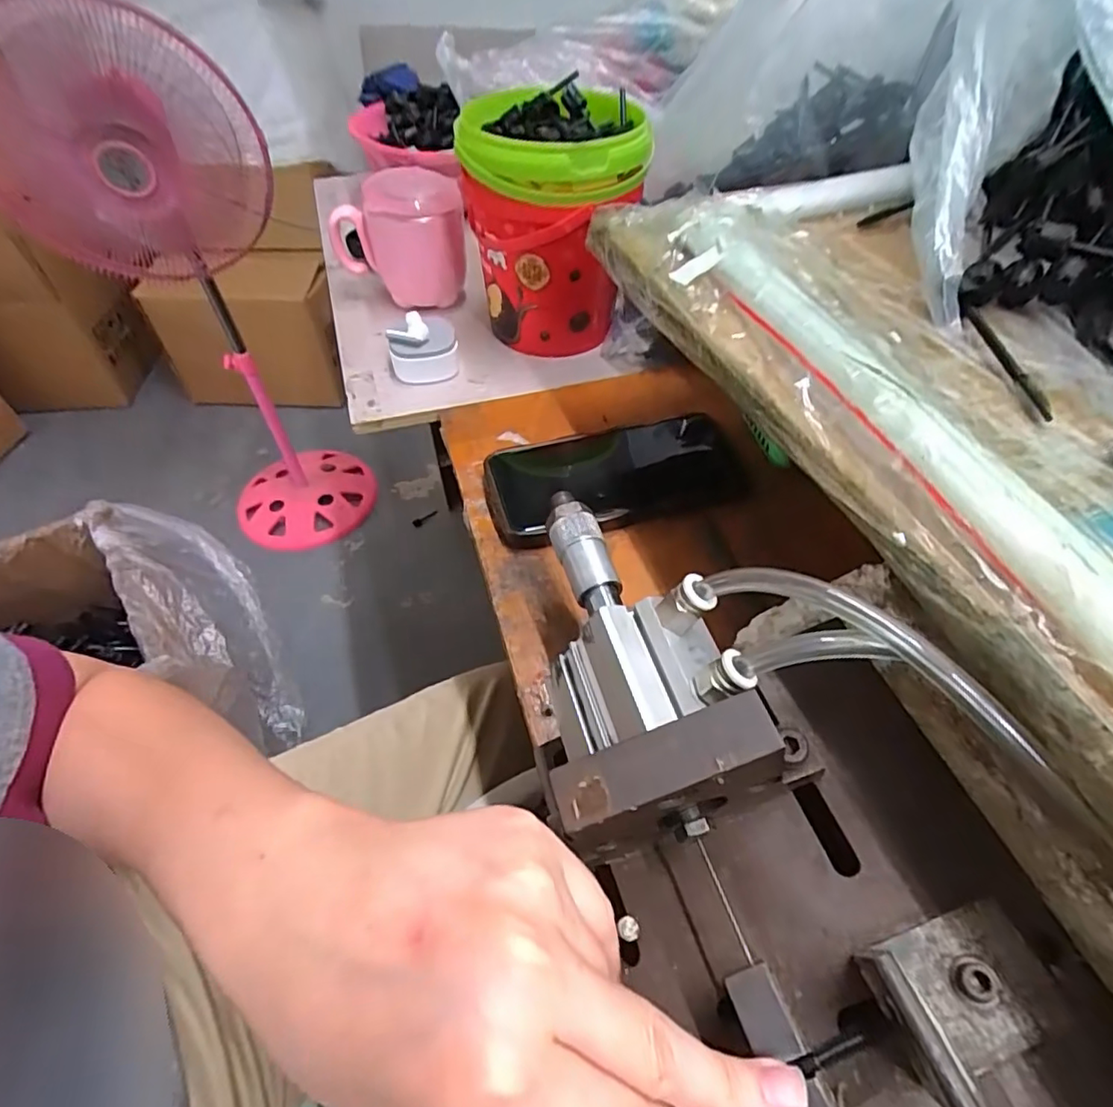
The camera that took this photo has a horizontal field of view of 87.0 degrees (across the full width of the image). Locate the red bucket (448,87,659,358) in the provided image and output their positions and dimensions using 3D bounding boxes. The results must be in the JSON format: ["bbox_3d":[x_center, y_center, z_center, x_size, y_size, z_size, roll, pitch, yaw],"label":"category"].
[{"bbox_3d":[-0.003,-0.248,0.460,0.124,0.157,0.124,0,51,0],"label":"red bucket"}]

